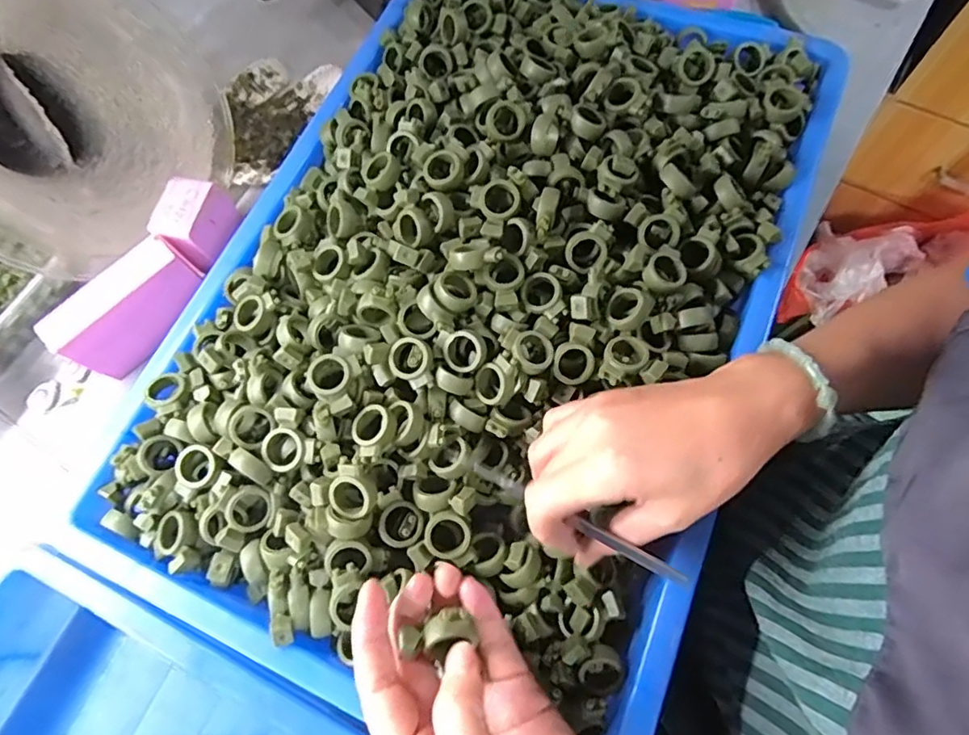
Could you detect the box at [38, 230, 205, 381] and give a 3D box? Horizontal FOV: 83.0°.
[{"bbox_3d":[-0.280,-0.048,0.437,0.035,0.063,0.109,42,77,16],"label":"box"}]

